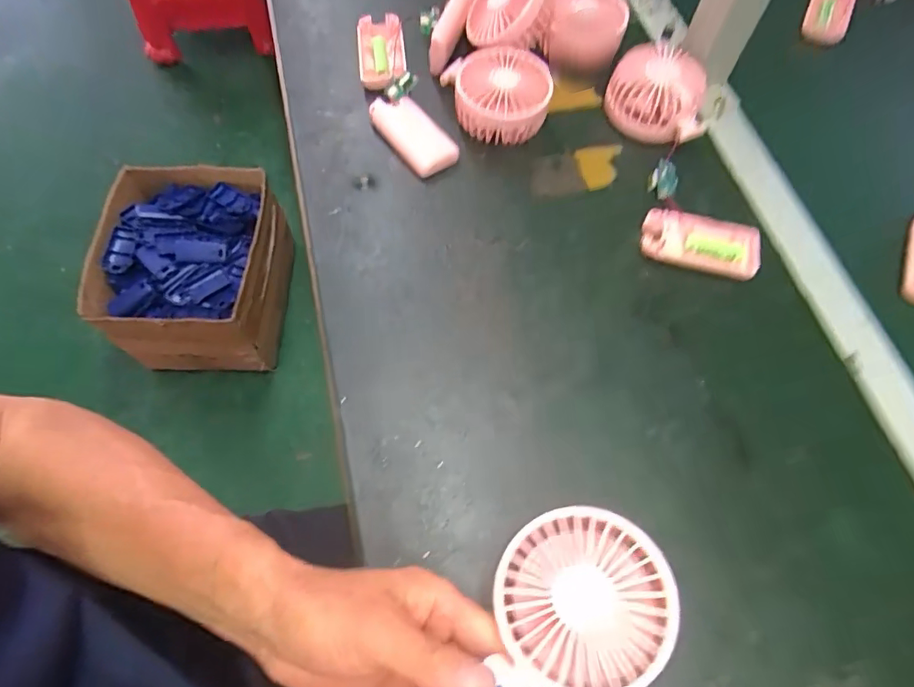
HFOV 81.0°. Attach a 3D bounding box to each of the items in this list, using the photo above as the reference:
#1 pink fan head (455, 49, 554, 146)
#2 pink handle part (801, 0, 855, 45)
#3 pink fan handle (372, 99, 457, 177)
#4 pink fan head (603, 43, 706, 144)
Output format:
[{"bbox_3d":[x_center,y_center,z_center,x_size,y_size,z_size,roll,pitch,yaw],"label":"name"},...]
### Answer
[{"bbox_3d":[0.041,-0.227,0.499,0.089,0.047,0.087,3,64,-1],"label":"pink fan head"},{"bbox_3d":[0.437,-0.391,0.627,0.048,0.022,0.099,26,66,10],"label":"pink handle part"},{"bbox_3d":[-0.041,-0.192,0.491,0.042,0.027,0.091,-31,69,-16],"label":"pink fan handle"},{"bbox_3d":[0.192,-0.240,0.513,0.090,0.050,0.088,14,64,4],"label":"pink fan head"}]

